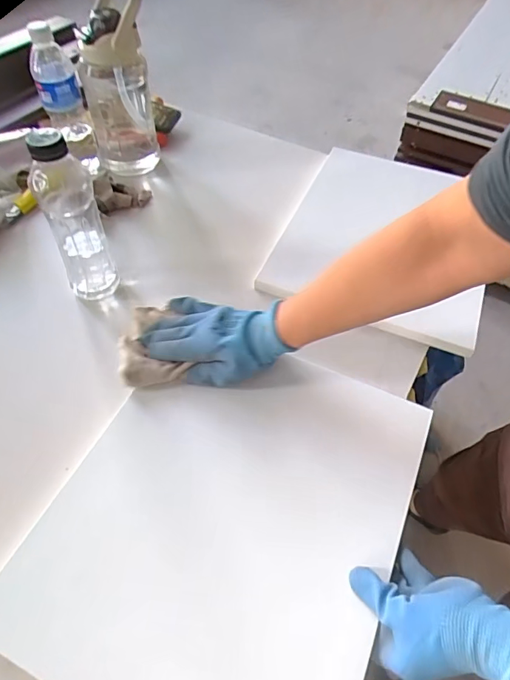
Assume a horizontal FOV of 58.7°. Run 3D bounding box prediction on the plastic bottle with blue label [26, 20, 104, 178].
[{"bbox_3d":[-0.312,-0.391,0.740,0.061,0.212,0.065,-10,53,-10],"label":"plastic bottle with blue label"}]

